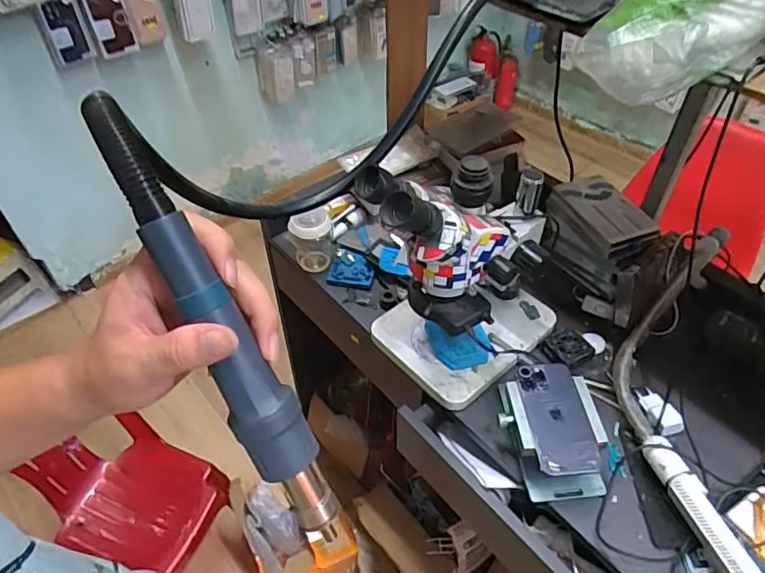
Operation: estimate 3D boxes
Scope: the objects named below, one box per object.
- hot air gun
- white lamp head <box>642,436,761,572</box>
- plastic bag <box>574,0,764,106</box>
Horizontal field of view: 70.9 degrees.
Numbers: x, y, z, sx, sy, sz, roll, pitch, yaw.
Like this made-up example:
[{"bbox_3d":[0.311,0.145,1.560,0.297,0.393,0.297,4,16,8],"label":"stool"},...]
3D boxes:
[{"bbox_3d":[-0.095,0.027,0.313,0.035,0.289,0.037,-30,11,-24],"label":"hot air gun"},{"bbox_3d":[0.373,0.266,0.635,0.037,0.025,0.188,-10,47,-8],"label":"white lamp head"},{"bbox_3d":[0.304,-0.268,0.538,0.250,0.063,0.156,-26,50,-5],"label":"plastic bag"}]

